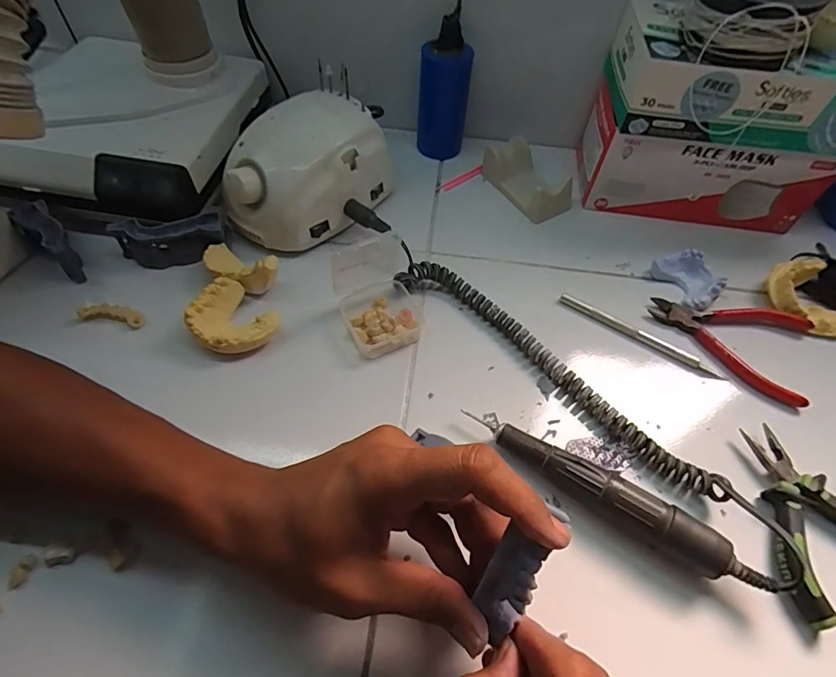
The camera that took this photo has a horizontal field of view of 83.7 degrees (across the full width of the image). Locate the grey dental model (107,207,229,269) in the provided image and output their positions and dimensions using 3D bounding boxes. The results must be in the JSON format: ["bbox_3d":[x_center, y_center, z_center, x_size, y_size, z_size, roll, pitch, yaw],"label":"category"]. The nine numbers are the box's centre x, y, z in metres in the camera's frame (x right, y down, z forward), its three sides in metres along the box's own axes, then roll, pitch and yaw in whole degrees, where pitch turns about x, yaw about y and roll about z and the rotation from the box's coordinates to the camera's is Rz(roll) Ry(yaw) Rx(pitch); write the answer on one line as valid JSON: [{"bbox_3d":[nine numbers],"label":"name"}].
[{"bbox_3d":[-0.208,-0.081,0.398,0.086,0.037,0.029,-12,57,-12],"label":"grey dental model"}]

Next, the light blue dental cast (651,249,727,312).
[{"bbox_3d":[0.239,-0.052,0.406,0.039,0.019,0.056,-14,57,-13],"label":"light blue dental cast"}]

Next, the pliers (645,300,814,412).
[{"bbox_3d":[0.252,-0.002,0.380,0.121,0.010,0.084,22,57,11],"label":"pliers"}]

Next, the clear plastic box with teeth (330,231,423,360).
[{"bbox_3d":[-0.031,-0.036,0.364,0.062,0.041,0.087,-14,57,-13],"label":"clear plastic box with teeth"}]

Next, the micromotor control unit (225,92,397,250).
[{"bbox_3d":[-0.101,-0.151,0.419,0.093,0.077,0.144,35,60,19],"label":"micromotor control unit"}]

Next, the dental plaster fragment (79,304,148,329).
[{"bbox_3d":[-0.238,-0.019,0.366,0.050,0.010,0.014,8,55,2],"label":"dental plaster fragment"}]

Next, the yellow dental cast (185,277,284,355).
[{"bbox_3d":[-0.138,-0.012,0.347,0.059,0.029,0.050,34,60,19],"label":"yellow dental cast"}]

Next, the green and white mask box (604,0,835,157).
[{"bbox_3d":[0.278,-0.223,0.396,0.216,0.064,0.110,7,55,1],"label":"green and white mask box"}]

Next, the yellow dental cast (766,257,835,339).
[{"bbox_3d":[0.335,-0.034,0.398,0.063,0.026,0.072,-30,62,-22],"label":"yellow dental cast"}]

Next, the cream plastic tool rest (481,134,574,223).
[{"bbox_3d":[0.112,-0.167,0.484,0.065,0.030,0.097,-25,60,-19],"label":"cream plastic tool rest"}]

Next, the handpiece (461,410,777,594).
[{"bbox_3d":[0.118,0.098,0.291,0.181,0.029,0.021,31,59,17],"label":"handpiece"}]

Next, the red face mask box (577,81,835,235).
[{"bbox_3d":[0.264,-0.181,0.456,0.208,0.074,0.110,5,55,0],"label":"red face mask box"}]

